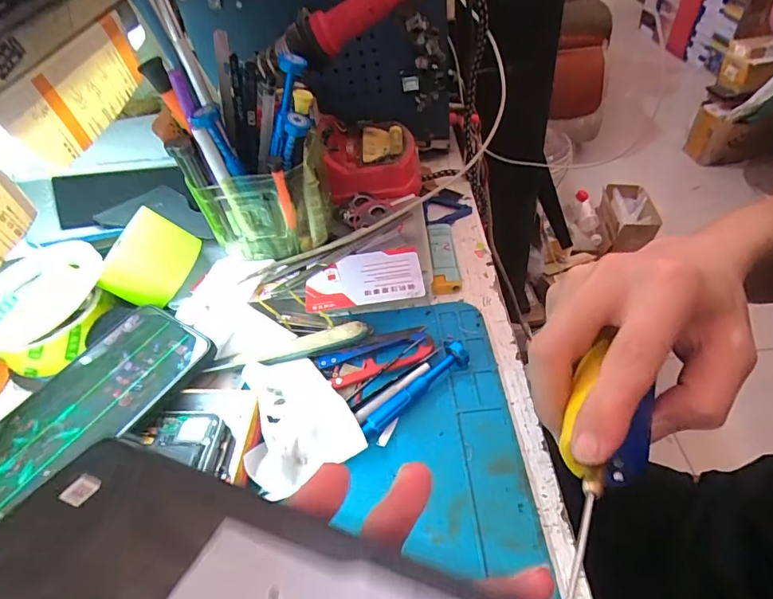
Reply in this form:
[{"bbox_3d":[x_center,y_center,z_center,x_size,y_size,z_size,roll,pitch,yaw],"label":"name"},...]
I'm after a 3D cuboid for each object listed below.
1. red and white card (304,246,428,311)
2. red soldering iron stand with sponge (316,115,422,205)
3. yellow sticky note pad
[{"bbox_3d":[-0.017,-0.016,0.339,0.083,0.004,0.053,-8,49,0],"label":"red and white card"},{"bbox_3d":[-0.013,-0.133,0.424,0.094,0.037,0.091,-9,46,-8],"label":"red soldering iron stand with sponge"},{"bbox_3d":[-0.175,-0.029,0.343,0.007,0.051,0.068,-12,49,48],"label":"yellow sticky note pad"}]

